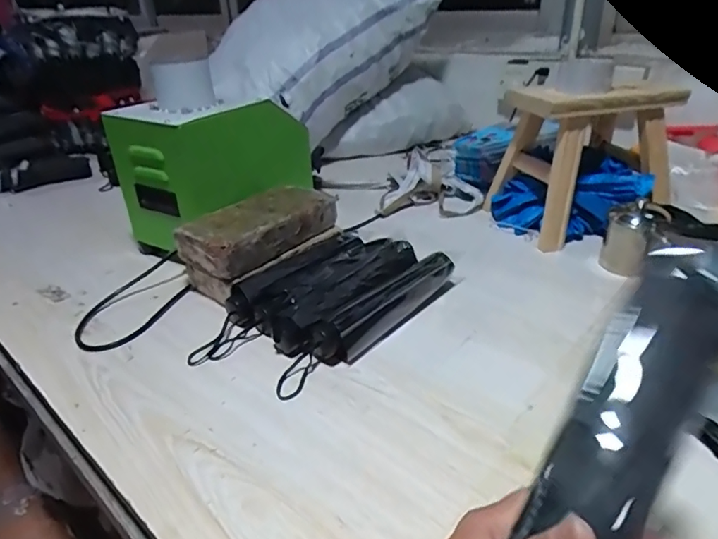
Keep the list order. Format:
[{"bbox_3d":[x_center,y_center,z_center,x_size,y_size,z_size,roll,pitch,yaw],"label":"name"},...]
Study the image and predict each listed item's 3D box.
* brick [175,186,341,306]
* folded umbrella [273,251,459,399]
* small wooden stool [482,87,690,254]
[{"bbox_3d":[-0.141,-0.054,0.752,0.114,0.085,0.235,23,40,38],"label":"brick"},{"bbox_3d":[0.017,0.058,0.624,0.304,0.049,0.055,-27,38,-35],"label":"folded umbrella"},{"bbox_3d":[0.375,-0.189,0.842,0.227,0.218,0.193,-10,31,-11],"label":"small wooden stool"}]

